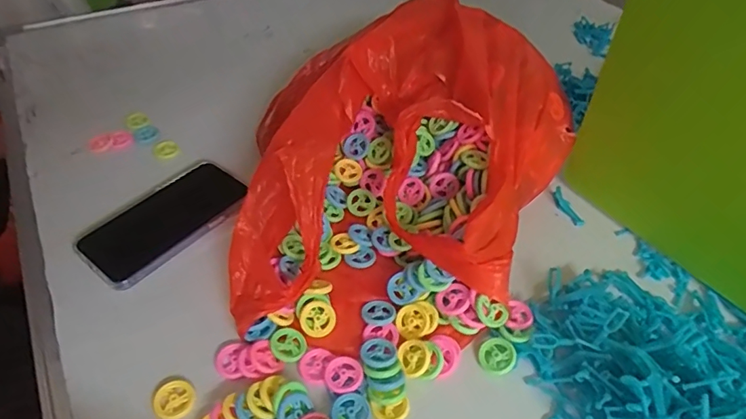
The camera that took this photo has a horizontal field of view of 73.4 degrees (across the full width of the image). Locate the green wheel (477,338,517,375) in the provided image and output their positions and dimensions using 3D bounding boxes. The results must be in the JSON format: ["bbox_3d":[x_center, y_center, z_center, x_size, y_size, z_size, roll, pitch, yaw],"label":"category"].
[{"bbox_3d":[0.100,0.118,0.402,0.029,0.004,0.028,-8,60,13],"label":"green wheel"}]

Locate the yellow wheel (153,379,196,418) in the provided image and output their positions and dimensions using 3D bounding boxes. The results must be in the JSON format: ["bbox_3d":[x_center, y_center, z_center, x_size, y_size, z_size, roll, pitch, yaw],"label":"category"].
[{"bbox_3d":[-0.148,0.141,0.373,0.028,0.004,0.028,-18,47,-21],"label":"yellow wheel"}]

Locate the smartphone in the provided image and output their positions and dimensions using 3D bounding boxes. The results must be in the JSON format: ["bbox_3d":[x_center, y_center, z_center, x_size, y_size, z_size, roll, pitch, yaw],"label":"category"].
[{"bbox_3d":[-0.204,0.009,0.494,0.086,0.011,0.155,38,62,25],"label":"smartphone"}]

